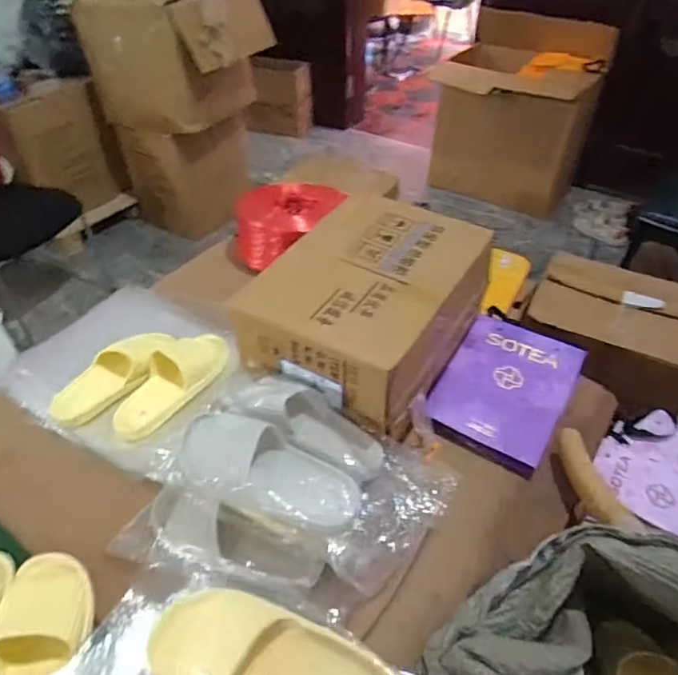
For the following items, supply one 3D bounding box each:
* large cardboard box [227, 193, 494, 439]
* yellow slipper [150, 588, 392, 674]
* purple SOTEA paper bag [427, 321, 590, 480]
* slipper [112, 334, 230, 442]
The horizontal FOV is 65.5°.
[{"bbox_3d":[0.053,-0.045,0.891,0.286,0.203,0.360,23,48,22],"label":"large cardboard box"},{"bbox_3d":[-0.074,0.327,0.535,0.256,0.052,0.100,15,45,4],"label":"yellow slipper"},{"bbox_3d":[0.307,0.090,0.969,0.211,0.041,0.276,21,64,28],"label":"purple SOTEA paper bag"},{"bbox_3d":[-0.297,0.076,0.935,0.097,0.056,0.245,25,48,24],"label":"slipper"}]

